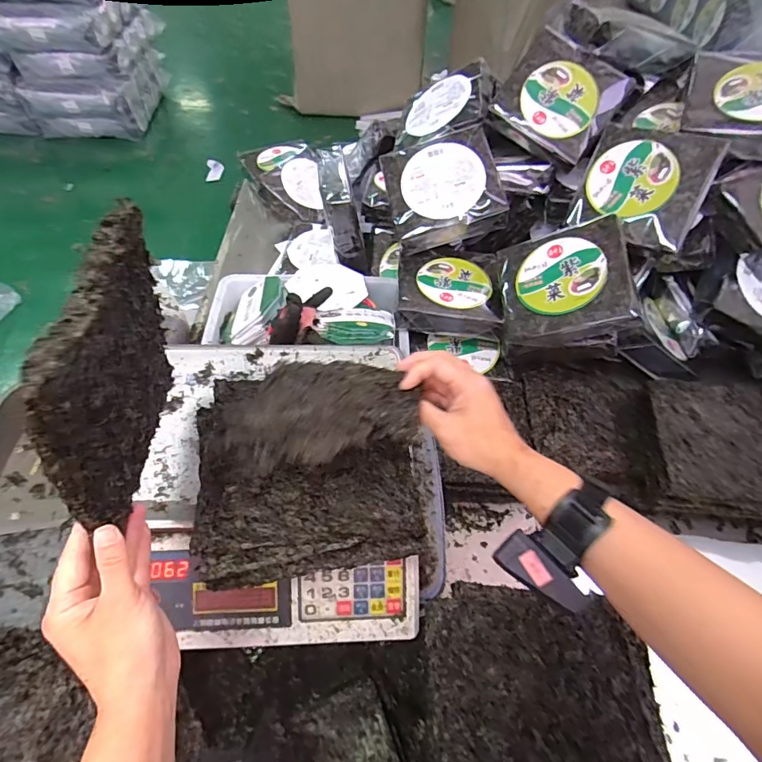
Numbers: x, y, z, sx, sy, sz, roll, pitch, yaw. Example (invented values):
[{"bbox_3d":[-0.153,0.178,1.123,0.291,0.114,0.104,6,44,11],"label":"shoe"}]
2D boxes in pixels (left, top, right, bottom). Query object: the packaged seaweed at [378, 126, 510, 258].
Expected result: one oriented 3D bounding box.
[{"bbox_3d":[0.116,-0.369,0.880,0.208,0.059,0.206,-16,77,7],"label":"packaged seaweed"}]

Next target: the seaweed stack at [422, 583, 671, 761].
[{"bbox_3d":[0.151,0.298,0.428,0.216,0.026,0.193,4,53,0],"label":"seaweed stack"}]

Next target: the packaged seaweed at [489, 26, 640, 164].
[{"bbox_3d":[0.337,-0.536,0.853,0.199,0.044,0.199,39,90,3],"label":"packaged seaweed"}]

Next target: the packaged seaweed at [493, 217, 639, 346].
[{"bbox_3d":[0.306,-0.159,0.774,0.205,0.077,0.198,-13,65,29],"label":"packaged seaweed"}]

